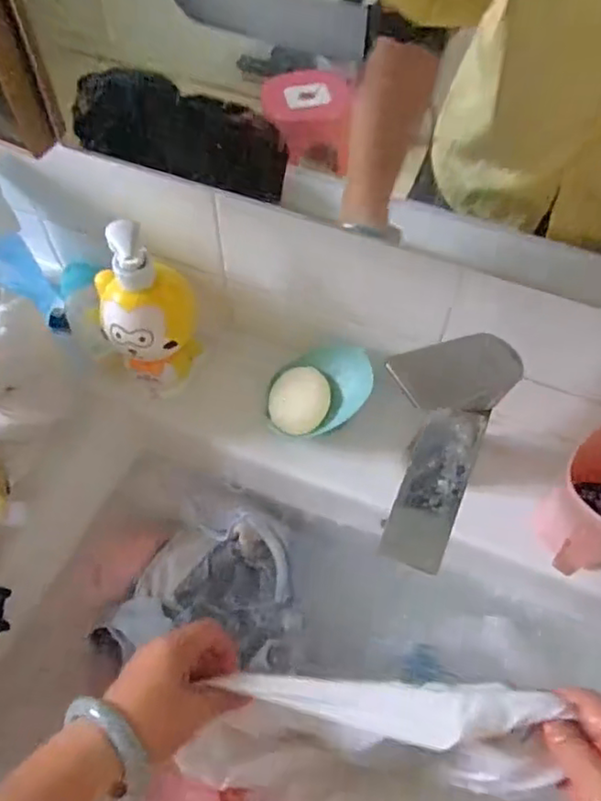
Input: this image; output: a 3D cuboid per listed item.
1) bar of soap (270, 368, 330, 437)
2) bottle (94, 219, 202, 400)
[{"bbox_3d":[0.000,0.002,0.585,0.059,0.023,0.059,-3,78,12],"label":"bar of soap"},{"bbox_3d":[-0.127,-0.069,0.540,0.073,0.175,0.060,-8,59,-5],"label":"bottle"}]

